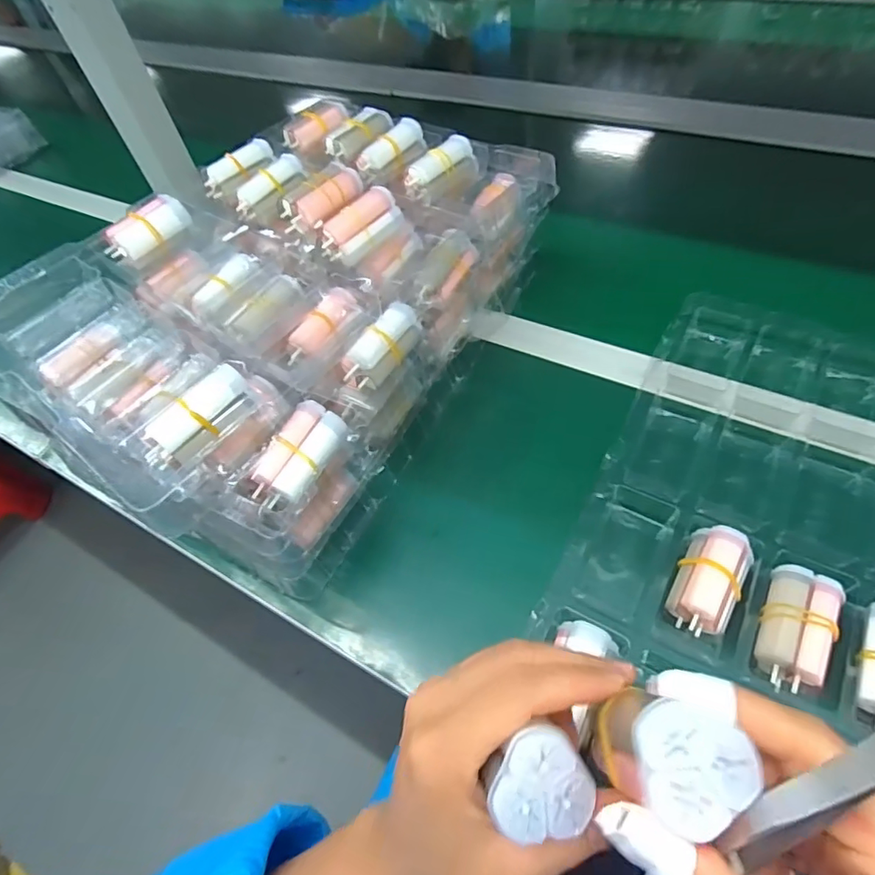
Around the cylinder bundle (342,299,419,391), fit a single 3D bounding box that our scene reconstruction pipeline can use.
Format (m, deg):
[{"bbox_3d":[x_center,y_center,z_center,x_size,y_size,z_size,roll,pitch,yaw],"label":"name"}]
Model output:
[{"bbox_3d":[-0.038,-0.065,0.373,0.026,0.029,0.066,30,62,22],"label":"cylinder bundle"}]

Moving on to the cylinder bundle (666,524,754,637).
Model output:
[{"bbox_3d":[0.170,0.091,0.332,0.037,0.037,0.064,26,61,20],"label":"cylinder bundle"}]

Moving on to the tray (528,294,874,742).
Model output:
[{"bbox_3d":[0.251,0.069,0.345,0.287,0.046,0.379,26,61,20],"label":"tray"}]

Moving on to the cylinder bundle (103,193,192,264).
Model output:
[{"bbox_3d":[-0.237,-0.169,0.436,0.032,0.034,0.066,29,62,22],"label":"cylinder bundle"}]

